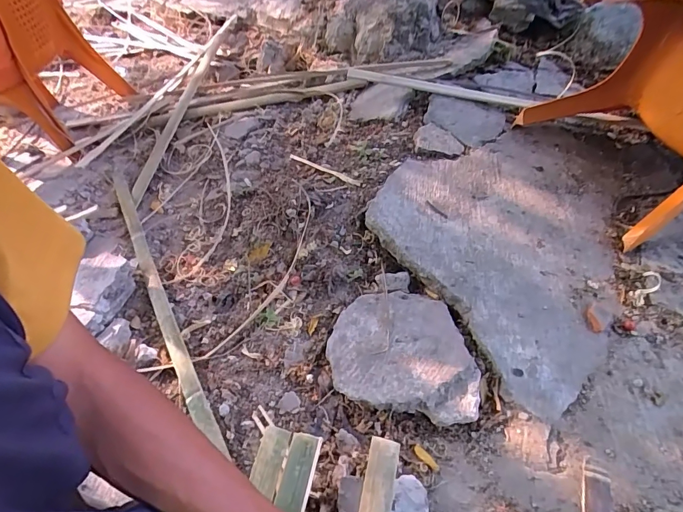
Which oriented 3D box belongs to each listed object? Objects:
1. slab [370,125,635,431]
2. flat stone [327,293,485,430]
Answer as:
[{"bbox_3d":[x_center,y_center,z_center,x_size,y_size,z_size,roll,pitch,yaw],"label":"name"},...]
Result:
[{"bbox_3d":[0.311,-0.085,0.766,0.424,0.060,0.654,27,56,23],"label":"slab"},{"bbox_3d":[0.091,0.135,0.609,0.208,0.033,0.187,9,51,9],"label":"flat stone"}]

